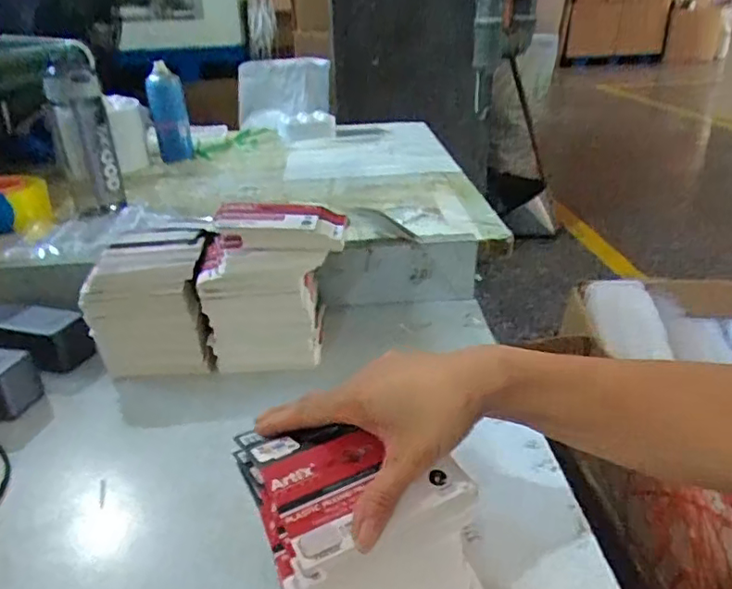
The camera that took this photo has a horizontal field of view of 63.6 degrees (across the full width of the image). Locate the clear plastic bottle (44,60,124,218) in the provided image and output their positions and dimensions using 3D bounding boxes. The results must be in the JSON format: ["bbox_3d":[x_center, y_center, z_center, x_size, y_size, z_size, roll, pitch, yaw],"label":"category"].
[{"bbox_3d":[-0.419,-0.233,0.873,0.080,0.194,0.062,-13,29,-21],"label":"clear plastic bottle"}]

